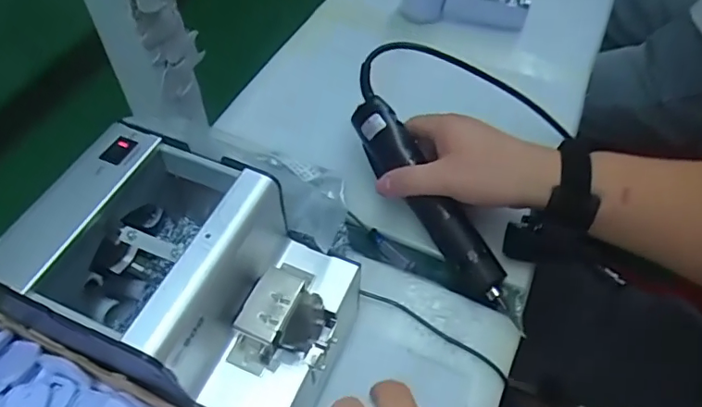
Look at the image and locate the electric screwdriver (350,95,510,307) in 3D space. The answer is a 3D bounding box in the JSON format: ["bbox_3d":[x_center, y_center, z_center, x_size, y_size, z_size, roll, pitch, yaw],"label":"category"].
[{"bbox_3d":[0.064,-0.009,0.453,0.038,0.033,0.206,-24,66,-19],"label":"electric screwdriver"}]

